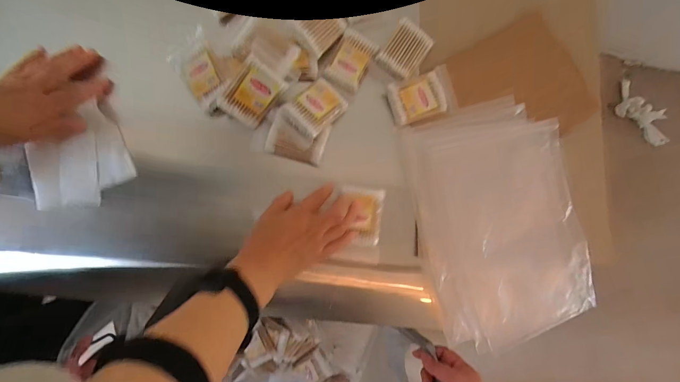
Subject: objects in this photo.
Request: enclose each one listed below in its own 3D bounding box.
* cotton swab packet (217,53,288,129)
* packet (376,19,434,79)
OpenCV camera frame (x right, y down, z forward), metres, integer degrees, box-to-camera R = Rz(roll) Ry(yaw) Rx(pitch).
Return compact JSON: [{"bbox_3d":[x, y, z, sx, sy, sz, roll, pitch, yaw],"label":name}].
[{"bbox_3d":[-0.109,-0.121,0.388,0.055,0.017,0.076,33,106,-32],"label":"cotton swab packet"},{"bbox_3d":[0.091,-0.196,0.432,0.054,0.010,0.073,35,81,-6],"label":"packet"}]

